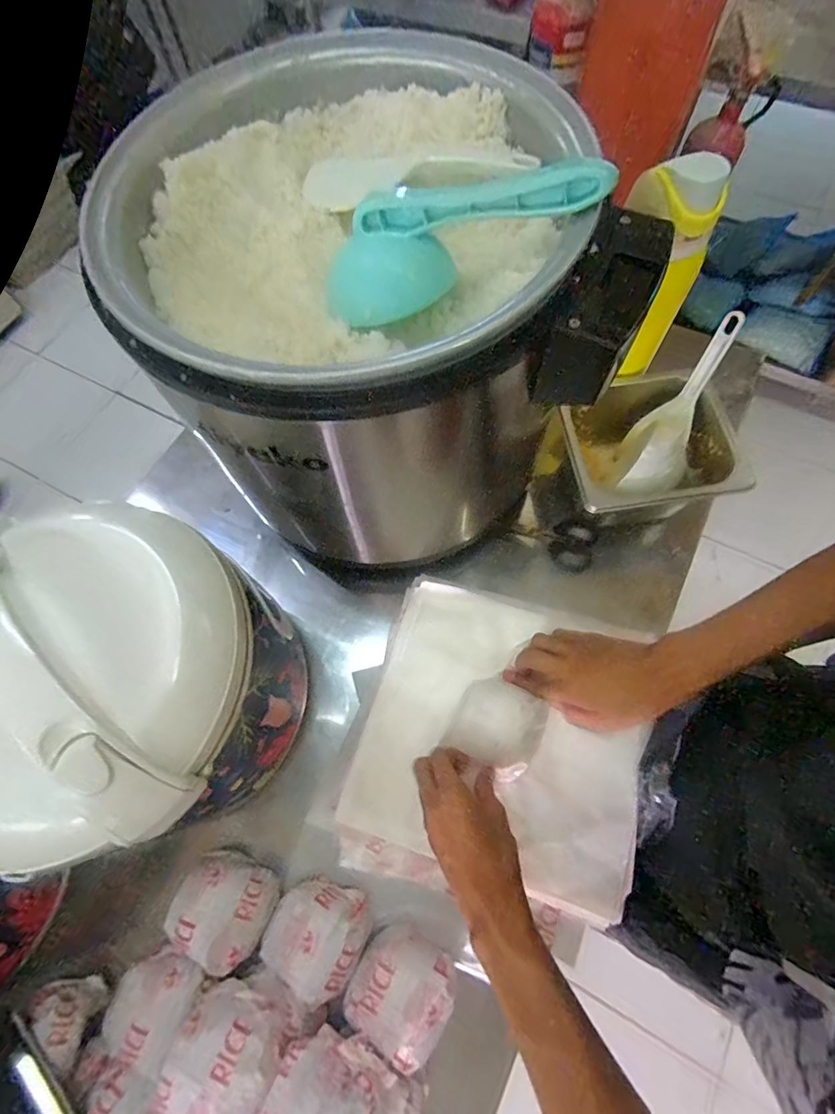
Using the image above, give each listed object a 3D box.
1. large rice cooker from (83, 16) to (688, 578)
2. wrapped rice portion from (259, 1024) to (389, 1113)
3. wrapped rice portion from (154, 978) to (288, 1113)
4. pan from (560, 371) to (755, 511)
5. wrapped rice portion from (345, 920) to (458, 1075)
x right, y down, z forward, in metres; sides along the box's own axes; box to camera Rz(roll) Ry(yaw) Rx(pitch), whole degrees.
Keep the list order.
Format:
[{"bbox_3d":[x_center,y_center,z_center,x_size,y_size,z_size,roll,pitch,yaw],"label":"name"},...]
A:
[{"bbox_3d":[-0.042,-0.204,0.462,0.336,0.301,0.347,-28,70,-9],"label":"large rice cooker"},{"bbox_3d":[-0.068,0.407,0.357,0.083,0.058,0.078,29,73,13],"label":"wrapped rice portion"},{"bbox_3d":[-0.146,0.381,0.369,0.079,0.052,0.080,26,72,12],"label":"wrapped rice portion"},{"bbox_3d":[0.253,-0.114,0.566,0.177,0.102,0.162,-6,68,0],"label":"pan"},{"bbox_3d":[-0.014,0.365,0.410,0.080,0.043,0.070,27,72,12],"label":"wrapped rice portion"}]

